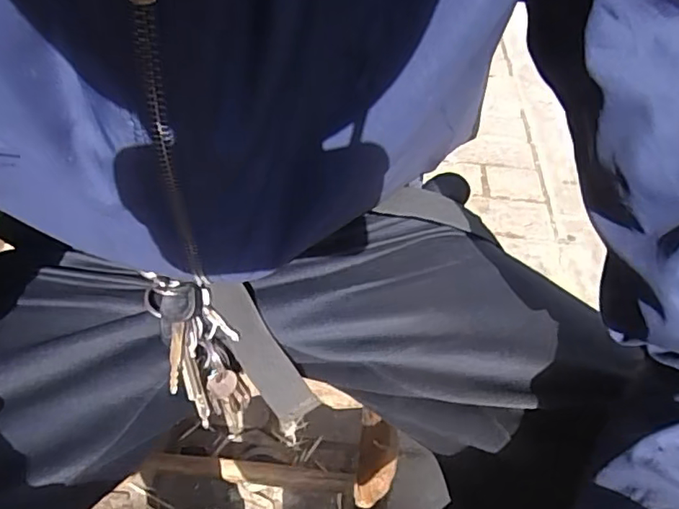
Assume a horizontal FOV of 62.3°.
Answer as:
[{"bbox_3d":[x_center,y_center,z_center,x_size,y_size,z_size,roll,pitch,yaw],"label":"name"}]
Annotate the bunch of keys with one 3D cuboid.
[{"bbox_3d":[-0.102,0.077,0.404,0.052,0.130,0.056,-29,12,-30],"label":"bunch of keys"}]

